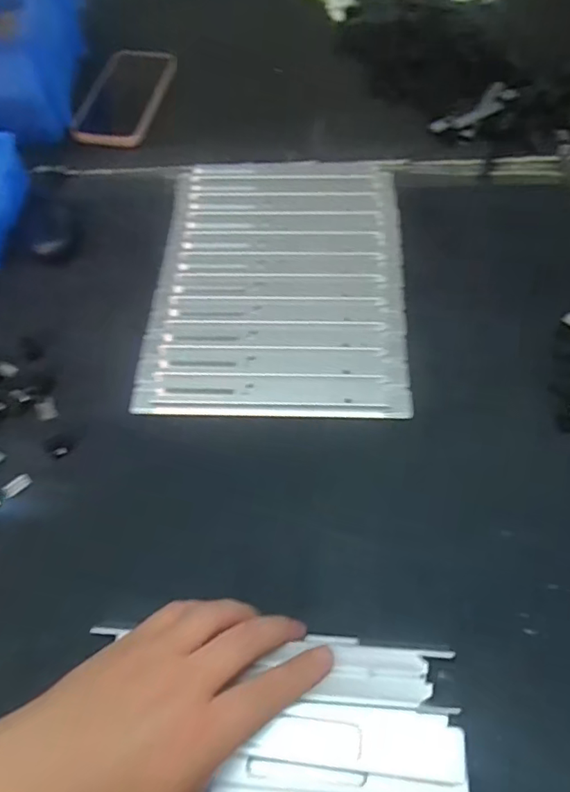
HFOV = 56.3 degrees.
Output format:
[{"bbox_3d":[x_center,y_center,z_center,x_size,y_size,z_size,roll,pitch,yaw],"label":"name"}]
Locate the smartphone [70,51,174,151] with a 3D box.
[{"bbox_3d":[-0.184,-0.346,0.613,0.078,0.016,0.157,14,67,5],"label":"smartphone"}]

